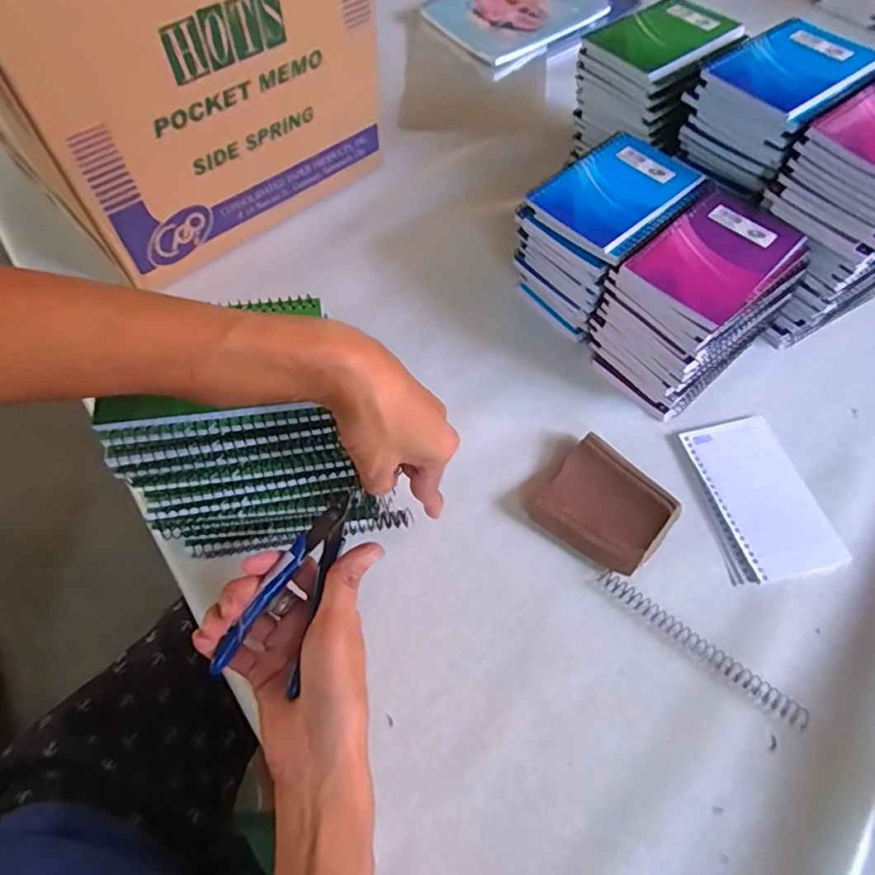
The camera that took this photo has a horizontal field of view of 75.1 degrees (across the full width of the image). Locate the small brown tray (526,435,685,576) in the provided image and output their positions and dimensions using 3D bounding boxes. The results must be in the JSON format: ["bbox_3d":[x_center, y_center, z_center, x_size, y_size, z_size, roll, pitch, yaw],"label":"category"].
[{"bbox_3d":[0.129,0.054,0.432,0.088,0.022,0.084,34,65,17],"label":"small brown tray"}]

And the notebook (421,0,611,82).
[{"bbox_3d":[0.108,-0.586,0.780,0.226,0.014,0.173,-37,73,-18],"label":"notebook"}]

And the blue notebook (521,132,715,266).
[{"bbox_3d":[0.149,-0.197,0.460,0.136,0.010,0.096,-39,69,-21],"label":"blue notebook"}]

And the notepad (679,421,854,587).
[{"bbox_3d":[0.251,0.045,0.447,0.090,0.006,0.130,-8,60,-6],"label":"notepad"}]

